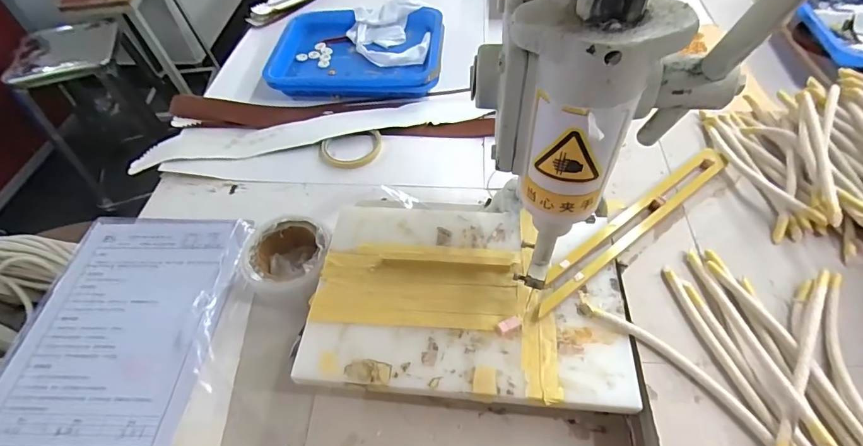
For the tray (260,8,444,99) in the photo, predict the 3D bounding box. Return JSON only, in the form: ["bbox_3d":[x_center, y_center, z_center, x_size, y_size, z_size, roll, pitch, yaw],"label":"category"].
[{"bbox_3d":[-0.125,-0.301,0.758,0.284,0.045,0.215,3,53,5],"label":"tray"}]

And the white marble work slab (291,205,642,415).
[{"bbox_3d":[0.034,0.068,0.432,0.297,0.013,0.199,4,55,5],"label":"white marble work slab"}]

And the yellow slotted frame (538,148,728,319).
[{"bbox_3d":[0.217,-0.002,0.466,0.306,0.010,0.031,-33,58,-20],"label":"yellow slotted frame"}]

